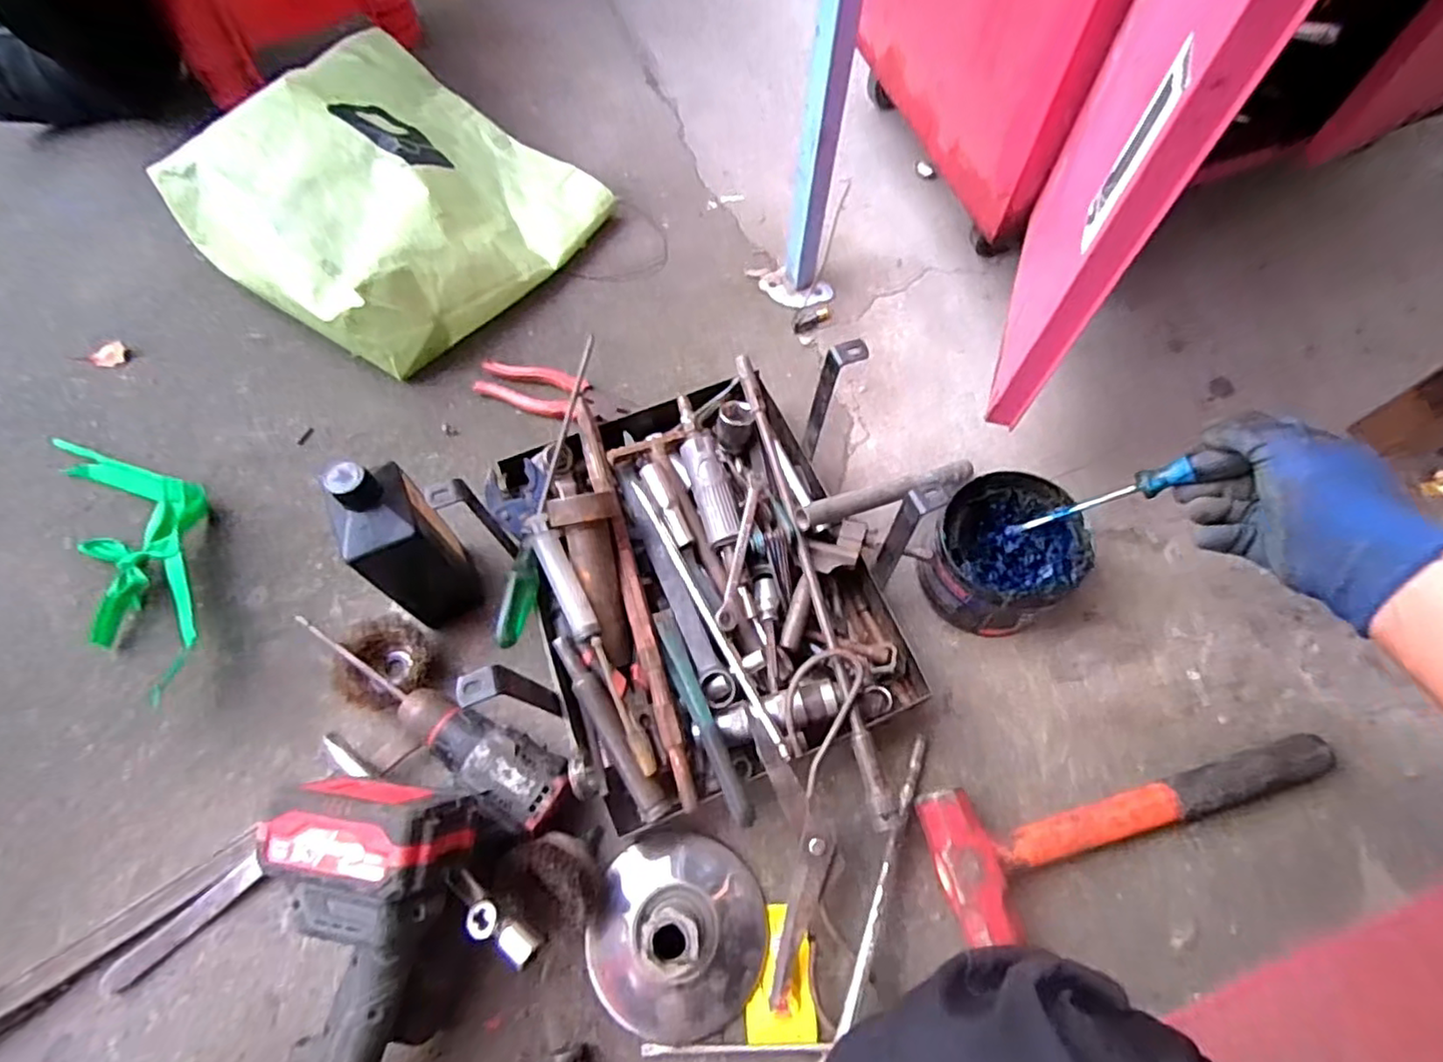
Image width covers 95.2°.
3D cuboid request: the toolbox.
[{"bbox_3d":[-0.011,0.051,0.554,0.306,0.088,0.378,-15,66,-12],"label":"toolbox"}]

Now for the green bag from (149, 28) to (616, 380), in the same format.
[{"bbox_3d":[-0.343,-0.347,0.711,0.304,0.152,0.327,31,65,11],"label":"green bag"}]

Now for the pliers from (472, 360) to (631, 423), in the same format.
[{"bbox_3d":[-0.178,-0.146,0.699,0.161,0.017,0.051,13,66,7],"label":"pliers"}]

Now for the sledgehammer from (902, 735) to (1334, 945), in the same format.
[{"bbox_3d":[0.324,0.223,0.516,0.327,0.038,0.102,-11,65,-10],"label":"sledgehammer"}]

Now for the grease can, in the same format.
[{"bbox_3d":[0.244,0.022,0.587,0.108,0.084,0.122,40,67,15],"label":"grease can"}]

